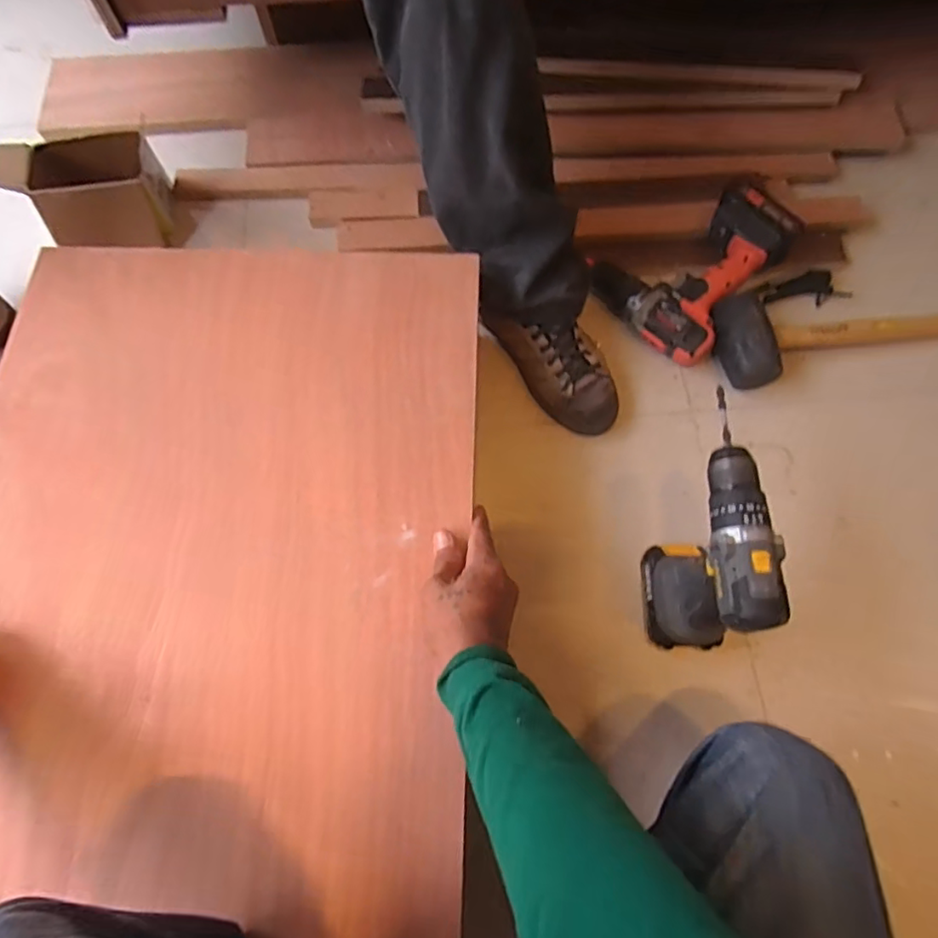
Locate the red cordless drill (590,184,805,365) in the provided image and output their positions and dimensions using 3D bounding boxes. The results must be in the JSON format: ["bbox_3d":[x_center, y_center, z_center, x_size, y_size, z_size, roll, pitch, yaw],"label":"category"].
[{"bbox_3d":[0.286,-0.278,0.771,0.195,0.093,0.218,38,74,13],"label":"red cordless drill"}]

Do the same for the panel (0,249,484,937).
[{"bbox_3d":[-0.235,0.059,0.543,0.473,0.013,0.613,1,69,0],"label":"panel"}]

